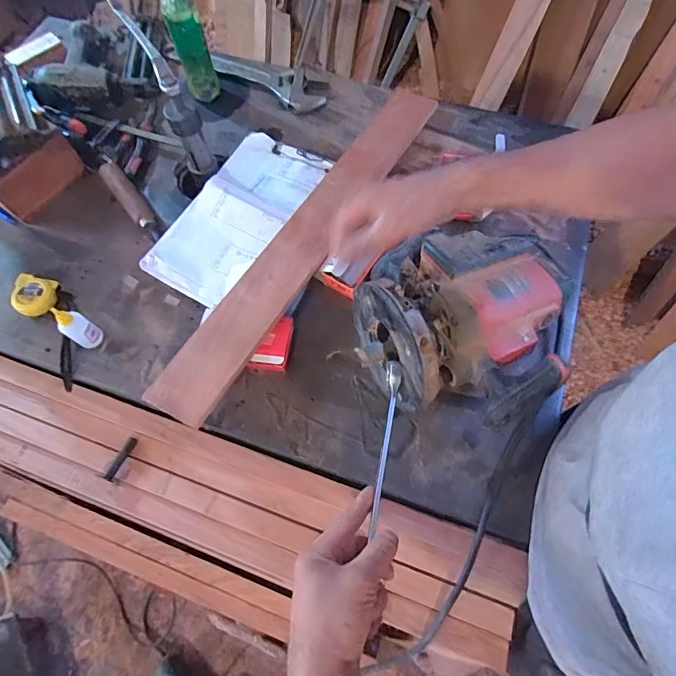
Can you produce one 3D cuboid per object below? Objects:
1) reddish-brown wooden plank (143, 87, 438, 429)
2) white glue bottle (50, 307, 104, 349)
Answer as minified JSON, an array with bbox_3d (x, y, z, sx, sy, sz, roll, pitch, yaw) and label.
[{"bbox_3d":[-0.038,-0.165,0.660,0.086,0.022,0.662,27,69,14],"label":"reddish-brown wooden plank"},{"bbox_3d":[-0.345,-0.015,0.586,0.024,0.084,0.034,27,69,14],"label":"white glue bottle"}]

